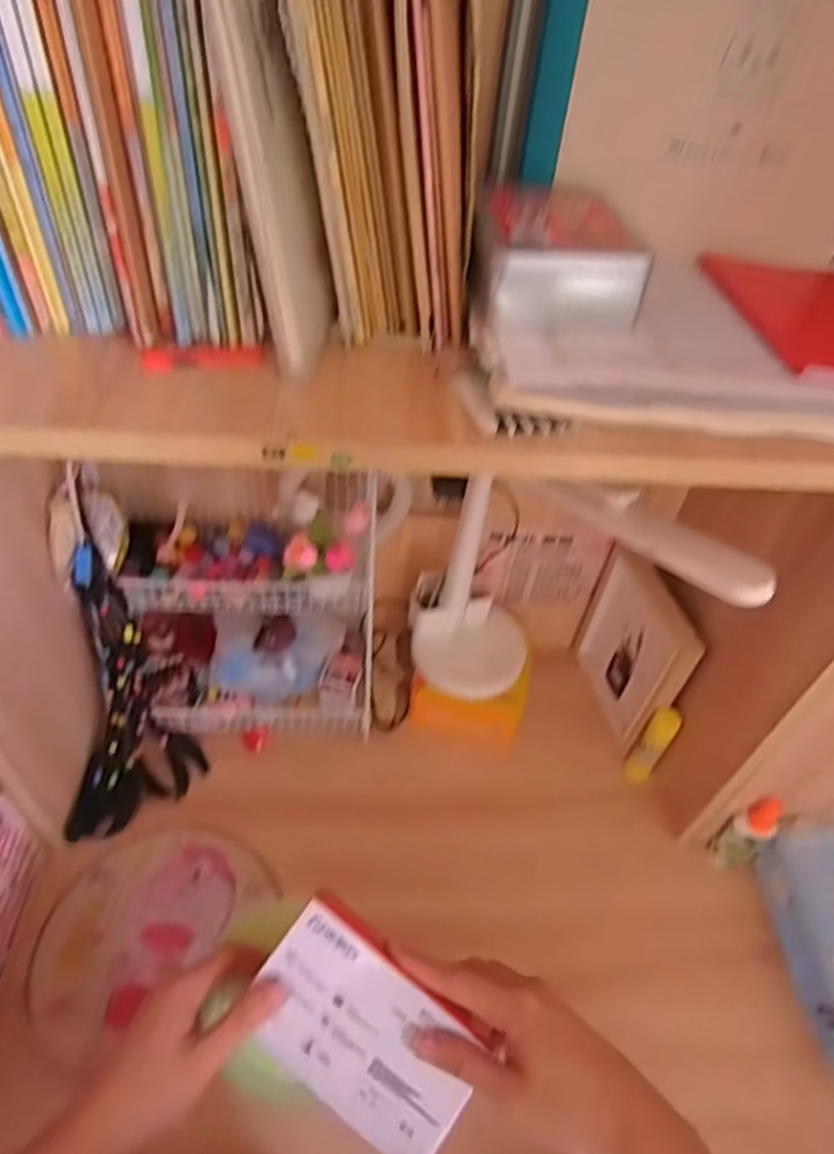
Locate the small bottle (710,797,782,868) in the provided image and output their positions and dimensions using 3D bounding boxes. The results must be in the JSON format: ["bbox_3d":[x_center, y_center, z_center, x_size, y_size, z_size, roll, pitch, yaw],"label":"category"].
[{"bbox_3d":[0.357,0.279,0.730,0.041,0.110,0.037,-20,50,-24],"label":"small bottle"}]

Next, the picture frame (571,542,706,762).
[{"bbox_3d":[0.262,0.083,0.823,0.023,0.215,0.182,-6,46,-13],"label":"picture frame"}]

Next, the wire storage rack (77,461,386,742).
[{"bbox_3d":[-0.200,0.039,0.767,0.303,0.254,0.151,4,45,-3],"label":"wire storage rack"}]

